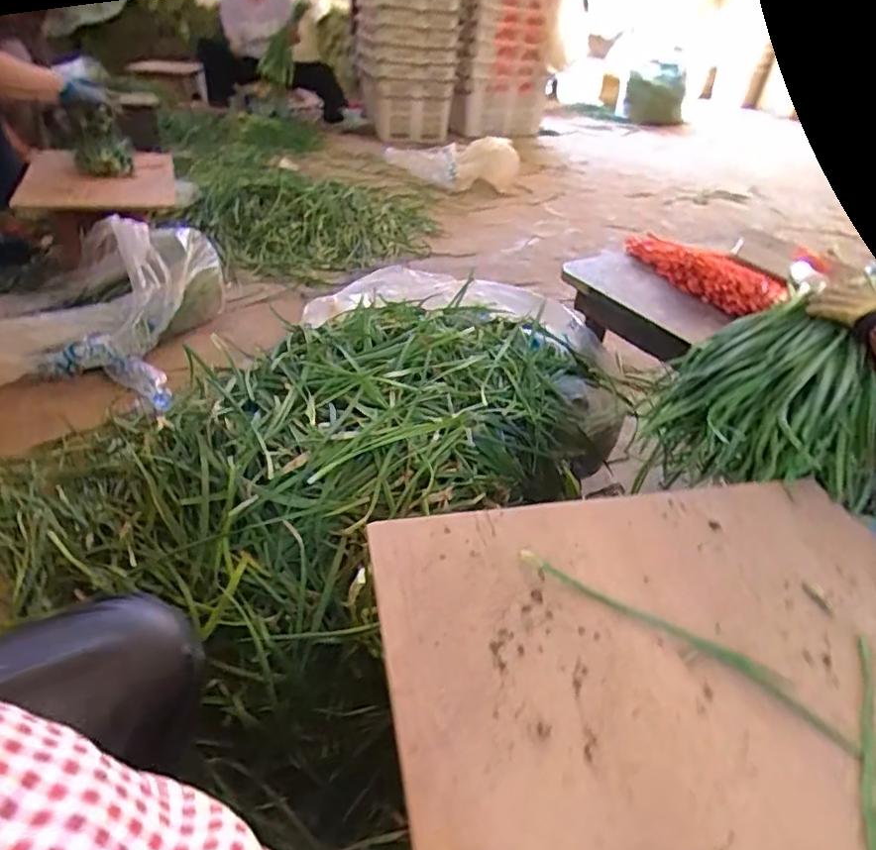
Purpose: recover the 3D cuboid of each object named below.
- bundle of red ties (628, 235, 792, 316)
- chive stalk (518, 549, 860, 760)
[{"bbox_3d":[0.452,-0.282,1.008,0.148,0.049,0.321,-20,43,-29],"label":"bundle of red ties"},{"bbox_3d":[0.185,0.161,0.454,0.257,0.004,0.034,27,42,26],"label":"chive stalk"}]

